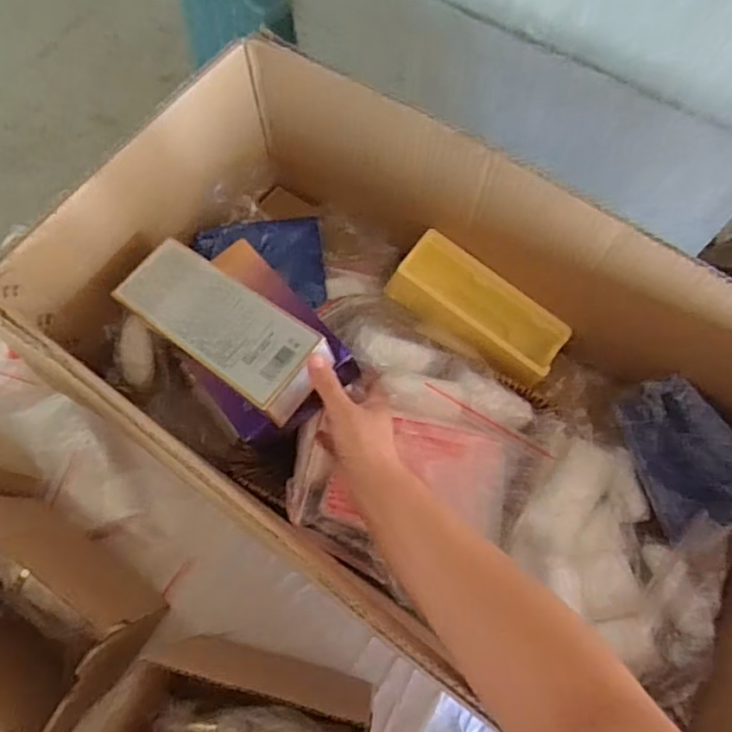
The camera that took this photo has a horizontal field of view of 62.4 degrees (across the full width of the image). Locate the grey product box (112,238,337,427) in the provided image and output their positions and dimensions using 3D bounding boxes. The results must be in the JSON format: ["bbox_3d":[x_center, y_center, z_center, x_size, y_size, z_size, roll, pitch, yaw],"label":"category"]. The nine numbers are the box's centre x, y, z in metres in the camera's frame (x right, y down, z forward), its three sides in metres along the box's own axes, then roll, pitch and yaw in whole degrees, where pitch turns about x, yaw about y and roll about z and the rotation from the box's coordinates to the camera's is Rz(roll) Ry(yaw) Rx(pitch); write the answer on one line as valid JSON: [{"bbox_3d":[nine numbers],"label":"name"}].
[{"bbox_3d":[-0.135,-0.039,0.563,0.208,0.051,0.085,35,74,21],"label":"grey product box"}]

